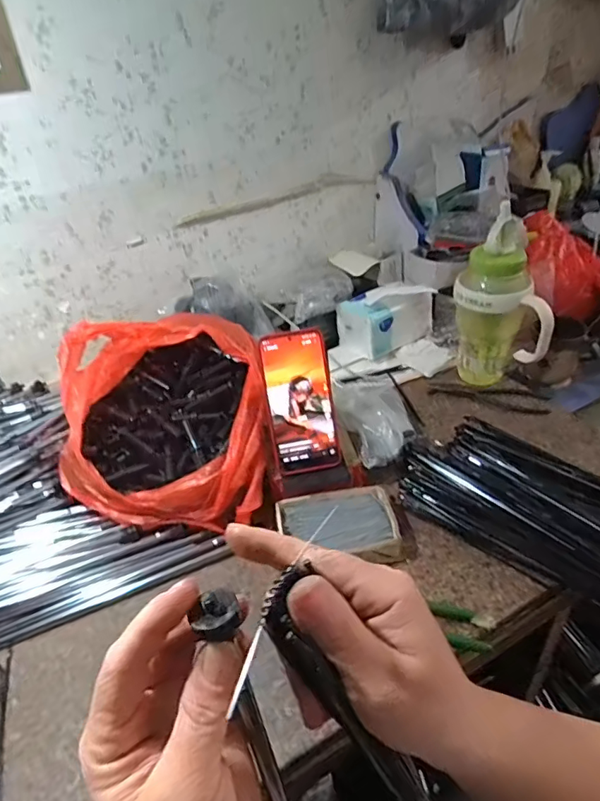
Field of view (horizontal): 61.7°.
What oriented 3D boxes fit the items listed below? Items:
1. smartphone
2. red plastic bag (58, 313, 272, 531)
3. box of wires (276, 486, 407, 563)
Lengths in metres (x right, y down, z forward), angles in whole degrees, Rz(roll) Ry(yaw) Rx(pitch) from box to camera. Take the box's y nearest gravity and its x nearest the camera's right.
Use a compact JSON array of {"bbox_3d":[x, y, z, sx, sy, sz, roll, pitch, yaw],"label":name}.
[{"bbox_3d":[0.000,0.003,0.590,0.078,0.165,0.011,-11,7,-5],"label":"smartphone"},{"bbox_3d":[-0.162,0.015,0.630,0.243,0.172,0.230,-4,35,5],"label":"red plastic bag"},{"bbox_3d":[0.045,0.148,0.573,0.129,0.041,0.092,-10,35,-4],"label":"box of wires"}]

